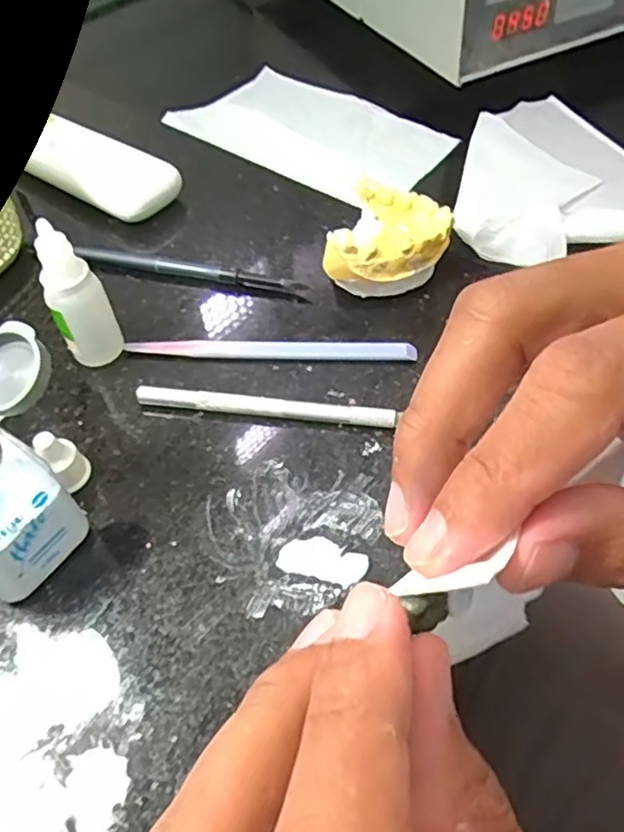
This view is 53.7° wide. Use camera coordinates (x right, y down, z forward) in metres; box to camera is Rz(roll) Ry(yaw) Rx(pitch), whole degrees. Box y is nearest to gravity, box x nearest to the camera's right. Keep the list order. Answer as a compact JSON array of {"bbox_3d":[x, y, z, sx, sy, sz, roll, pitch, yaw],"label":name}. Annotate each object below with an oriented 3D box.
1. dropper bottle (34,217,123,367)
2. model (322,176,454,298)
[{"bbox_3d":[-0.104,-0.051,0.275,0.023,0.068,0.017,-19,55,-11],"label":"dropper bottle"},{"bbox_3d":[0.041,-0.085,0.313,0.053,0.036,0.064,14,55,13],"label":"model"}]

